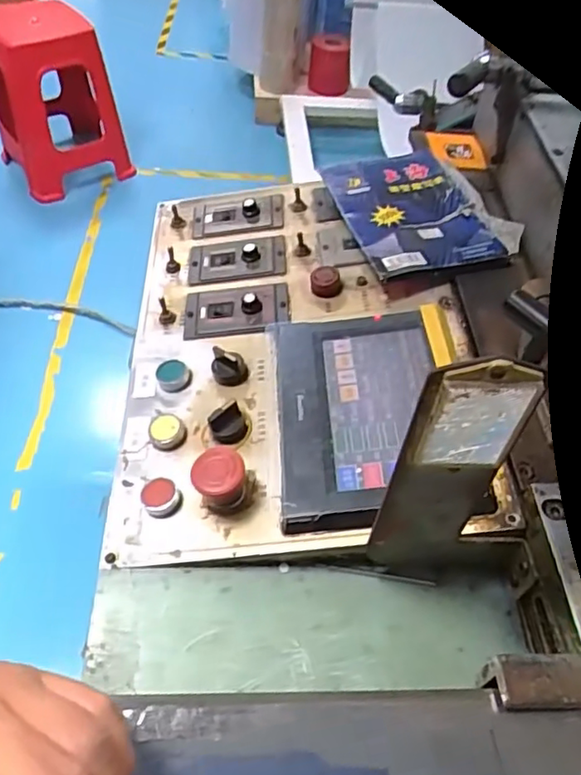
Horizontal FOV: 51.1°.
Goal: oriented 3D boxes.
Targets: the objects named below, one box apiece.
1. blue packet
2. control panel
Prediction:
[{"bbox_3d":[0.127,-0.183,0.615,0.144,0.017,0.181,-12,53,-9],"label":"blue packet"},{"bbox_3d":[-0.004,-0.053,0.558,0.286,0.060,0.427,0,51,-5],"label":"control panel"}]

